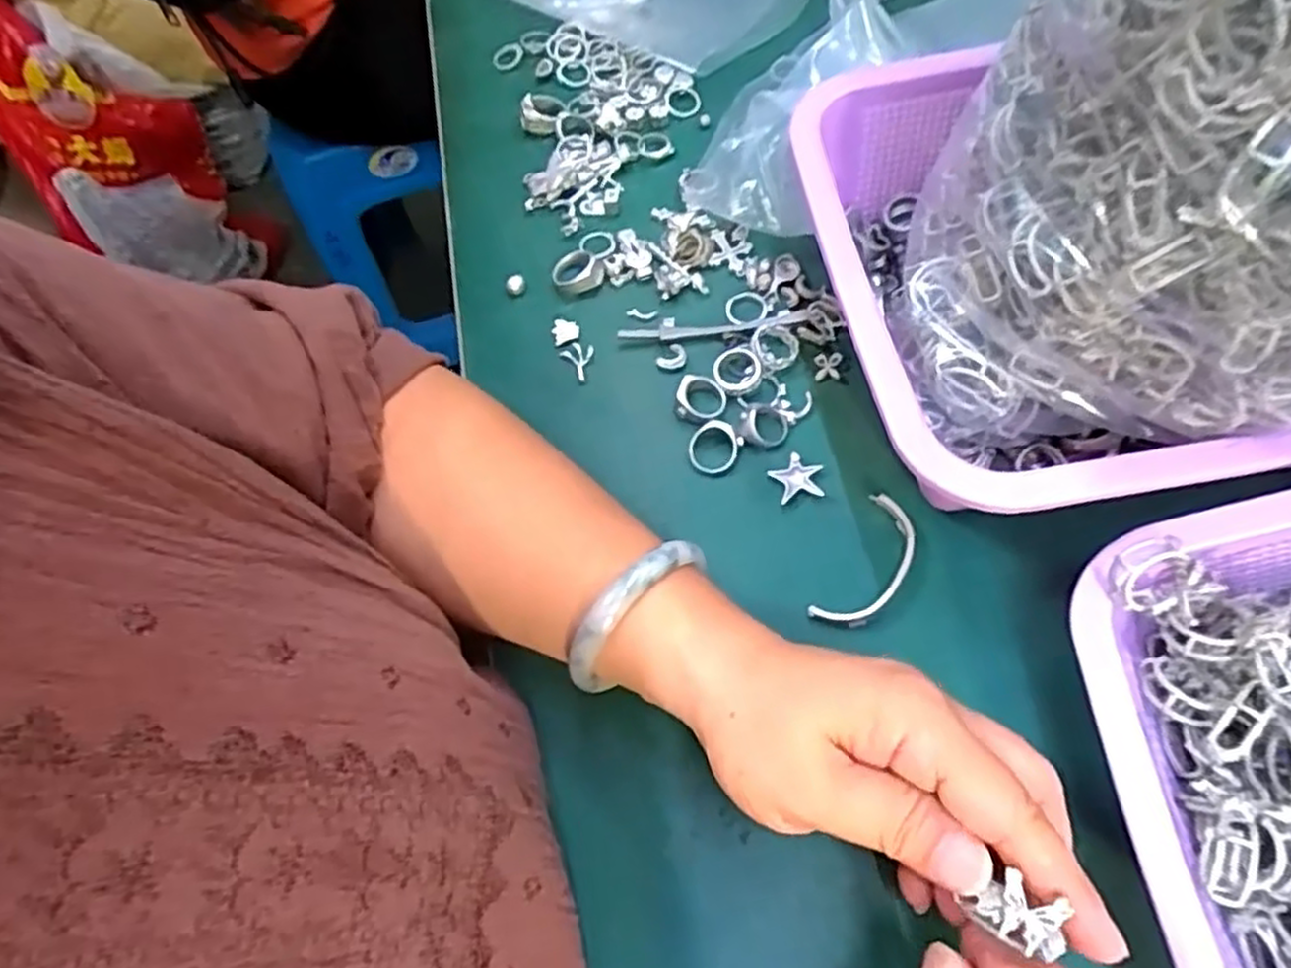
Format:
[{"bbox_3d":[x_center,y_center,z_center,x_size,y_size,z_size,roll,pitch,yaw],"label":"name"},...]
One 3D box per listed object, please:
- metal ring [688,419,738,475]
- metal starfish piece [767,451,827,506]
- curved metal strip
[{"bbox_3d":[0.032,-0.018,0.350,0.022,0.007,0.024,-2,65,5],"label":"metal ring"},{"bbox_3d":[0.070,-0.004,0.341,0.023,0.004,0.022,-11,64,1],"label":"metal starfish piece"},{"bbox_3d":[0.096,0.034,0.316,0.028,0.004,0.065,28,71,18],"label":"curved metal strip"}]

